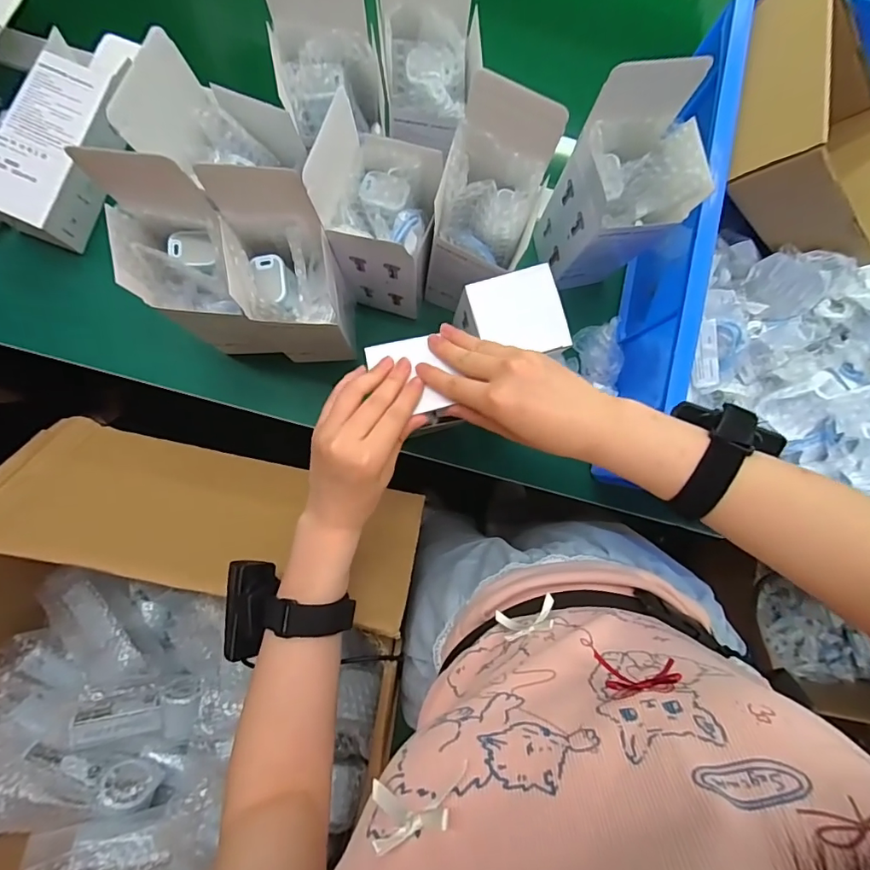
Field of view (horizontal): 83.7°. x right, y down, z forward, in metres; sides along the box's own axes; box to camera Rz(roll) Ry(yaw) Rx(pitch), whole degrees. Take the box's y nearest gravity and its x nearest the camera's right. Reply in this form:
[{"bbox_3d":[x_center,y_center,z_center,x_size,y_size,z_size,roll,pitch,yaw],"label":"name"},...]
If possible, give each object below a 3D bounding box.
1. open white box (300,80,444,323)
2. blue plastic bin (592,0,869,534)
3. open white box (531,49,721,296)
[{"bbox_3d":[-0.041,-0.180,0.420,0.083,0.212,0.088,15,87,-2],"label":"open white box"},{"bbox_3d":[0.385,-0.146,0.475,0.341,0.161,0.450,12,87,-3],"label":"blue plastic bin"},{"bbox_3d":[0.168,-0.211,0.441,0.108,0.229,0.085,-11,89,-3],"label":"open white box"}]

